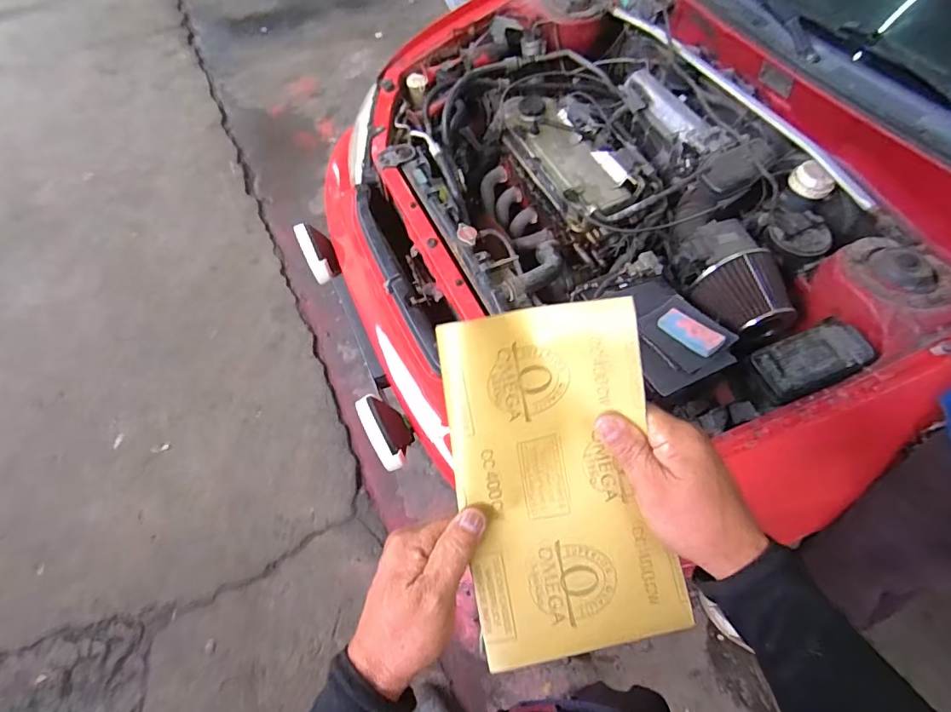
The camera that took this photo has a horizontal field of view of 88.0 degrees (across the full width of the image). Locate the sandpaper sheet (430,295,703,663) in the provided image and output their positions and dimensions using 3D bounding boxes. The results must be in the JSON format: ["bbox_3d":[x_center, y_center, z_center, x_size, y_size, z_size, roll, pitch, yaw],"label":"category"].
[{"bbox_3d":[0.054,0.082,0.326,0.132,0.030,0.224,-12,90,1],"label":"sandpaper sheet"}]

